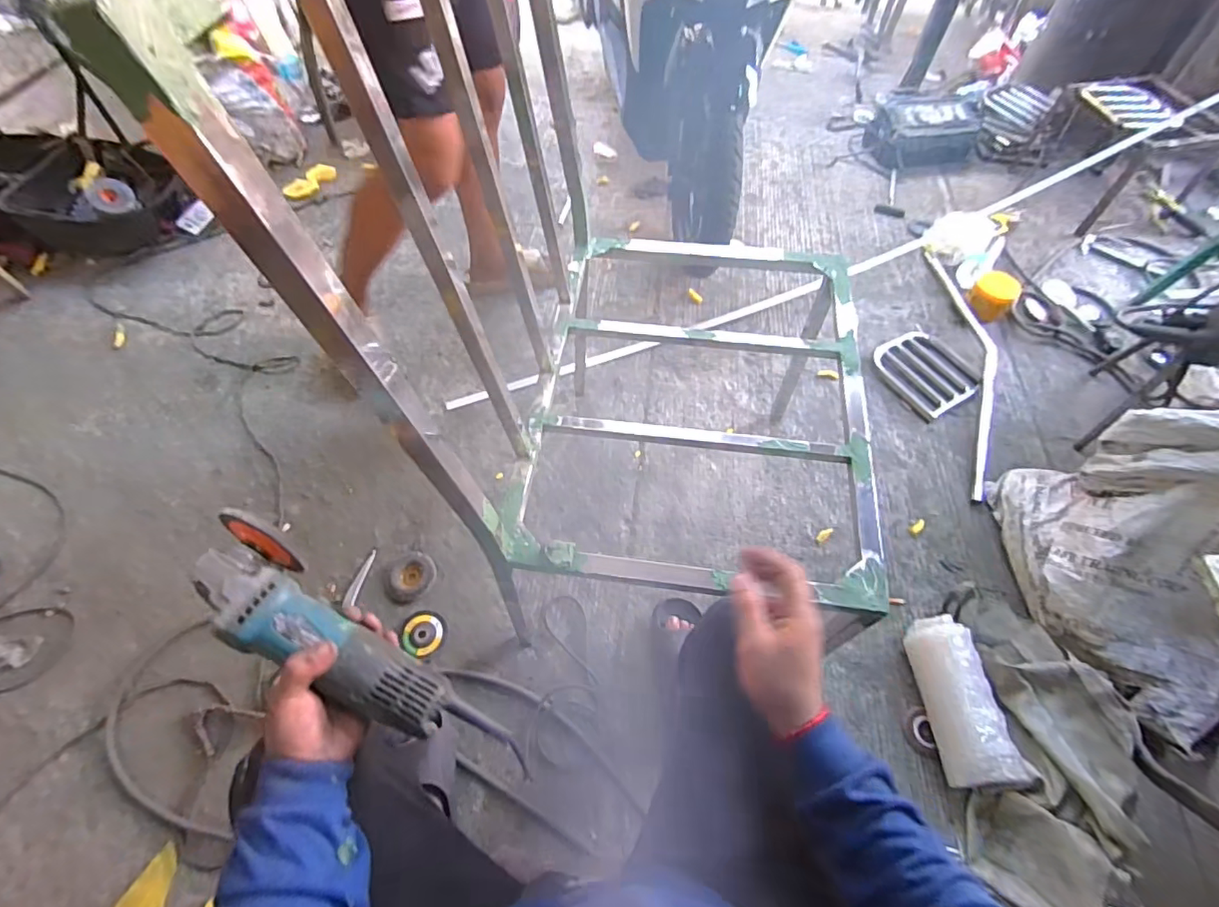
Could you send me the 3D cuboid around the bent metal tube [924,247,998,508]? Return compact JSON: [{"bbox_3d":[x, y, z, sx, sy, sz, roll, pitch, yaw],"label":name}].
[{"bbox_3d":[0.984,-0.256,1.487,0.137,0.033,0.883,8,59,3],"label":"bent metal tube"}]

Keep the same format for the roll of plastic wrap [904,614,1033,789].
[{"bbox_3d":[0.626,0.448,0.992,0.111,0.093,0.279,-3,59,-4],"label":"roll of plastic wrap"}]

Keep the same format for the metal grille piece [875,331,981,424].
[{"bbox_3d":[0.860,-0.223,1.471,0.229,0.025,0.248,-20,61,-14],"label":"metal grille piece"}]

